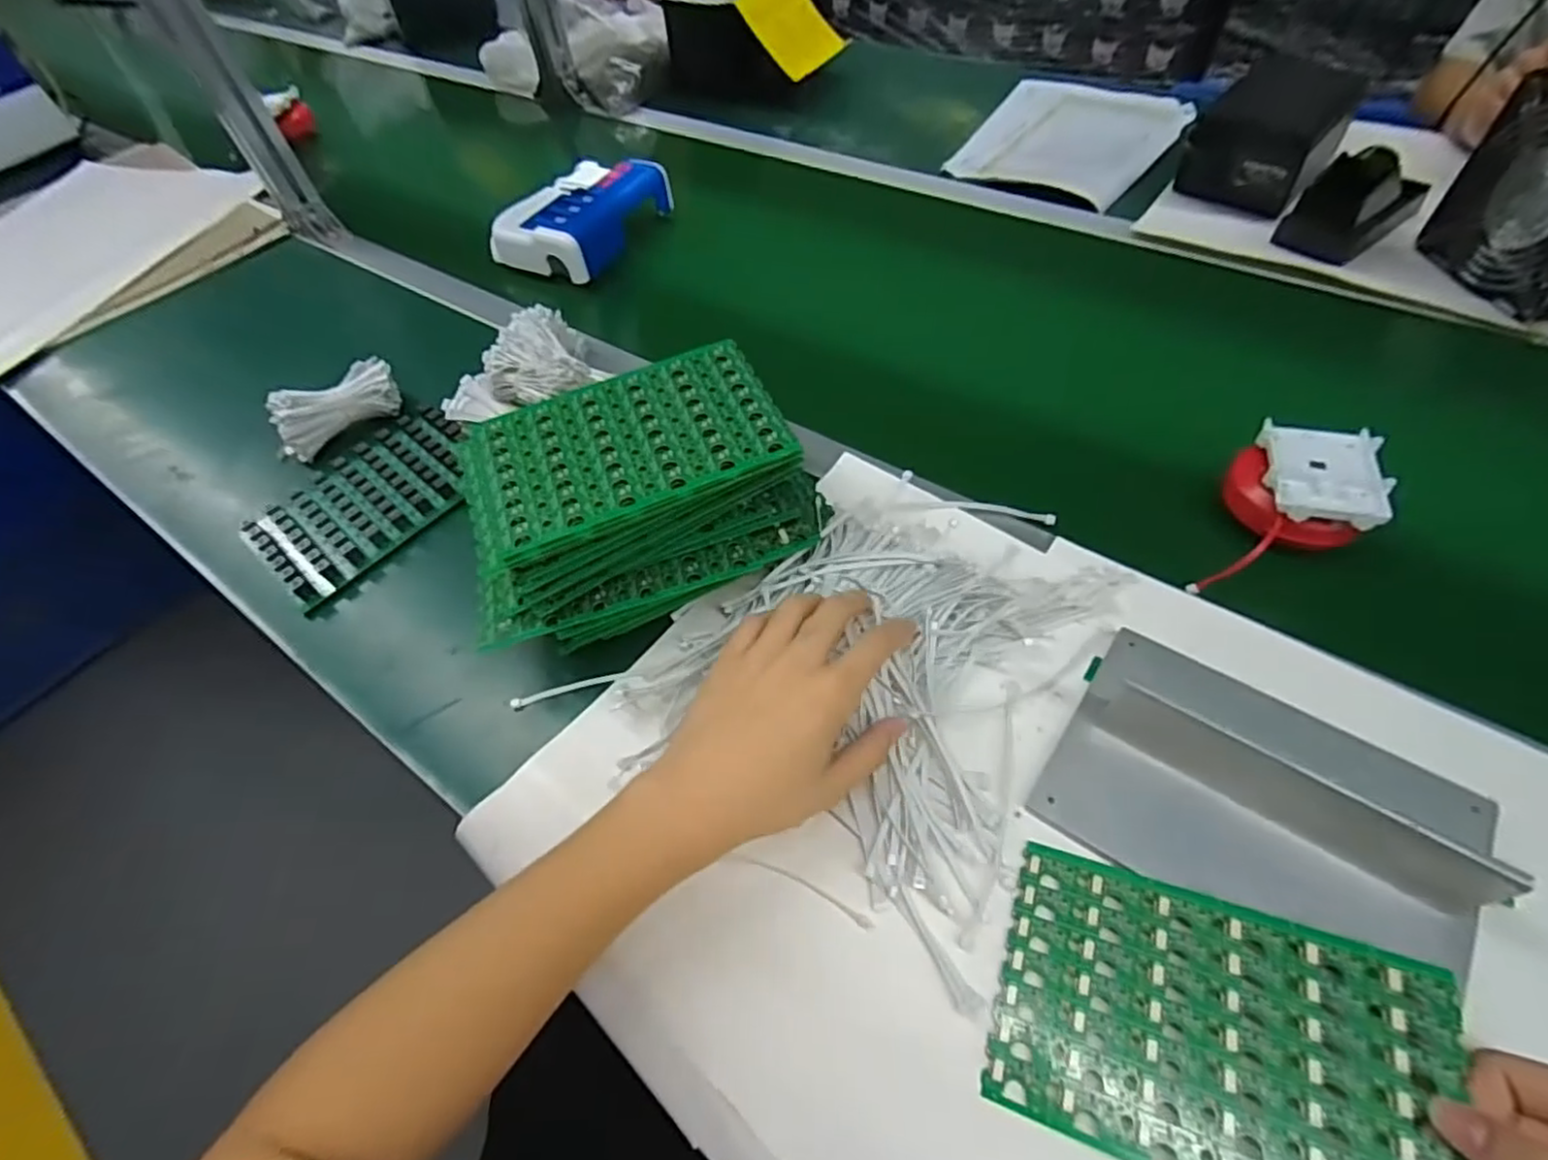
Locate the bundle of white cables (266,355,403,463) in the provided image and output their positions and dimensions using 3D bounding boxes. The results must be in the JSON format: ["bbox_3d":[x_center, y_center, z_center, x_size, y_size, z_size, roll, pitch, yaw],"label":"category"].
[{"bbox_3d":[-0.392,-0.156,0.619,0.105,0.051,0.029,-35,58,-18],"label":"bundle of white cables"}]

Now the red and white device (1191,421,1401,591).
[{"bbox_3d":[0.345,-0.043,0.462,0.083,0.060,0.131,27,61,23],"label":"red and white device"}]

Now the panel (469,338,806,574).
[{"bbox_3d":[-0.092,-0.086,0.434,0.184,0.011,0.115,-21,55,-7],"label":"panel"}]

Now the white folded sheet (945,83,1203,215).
[{"bbox_3d":[0.374,-0.563,0.879,0.237,0.035,0.319,29,62,24],"label":"white folded sheet"}]

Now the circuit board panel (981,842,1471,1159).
[{"bbox_3d":[0.201,0.208,0.316,0.179,0.006,0.119,11,58,22],"label":"circuit board panel"}]

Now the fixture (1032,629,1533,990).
[{"bbox_3d":[0.259,0.104,0.356,0.193,0.051,0.142,29,62,24],"label":"fixture"}]

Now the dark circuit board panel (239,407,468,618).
[{"bbox_3d":[-0.333,-0.070,0.571,0.114,0.010,0.182,36,65,20],"label":"dark circuit board panel"}]

